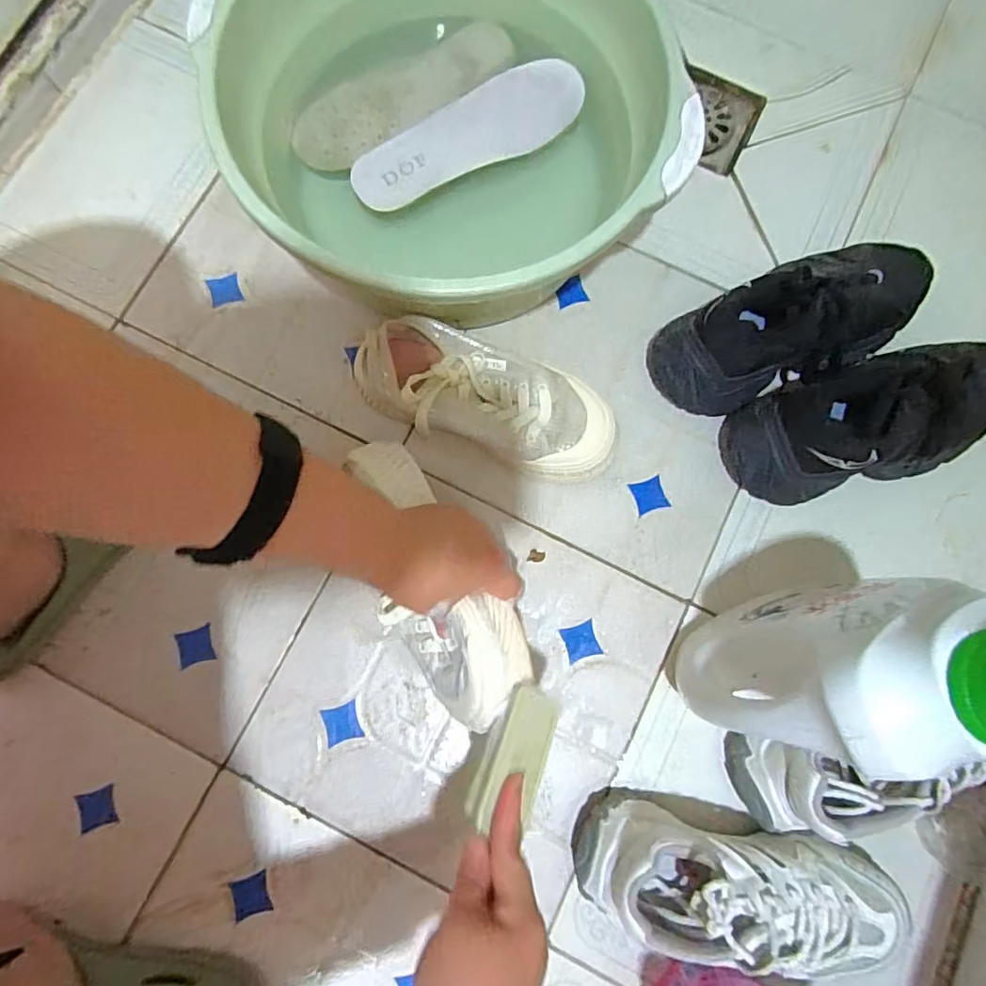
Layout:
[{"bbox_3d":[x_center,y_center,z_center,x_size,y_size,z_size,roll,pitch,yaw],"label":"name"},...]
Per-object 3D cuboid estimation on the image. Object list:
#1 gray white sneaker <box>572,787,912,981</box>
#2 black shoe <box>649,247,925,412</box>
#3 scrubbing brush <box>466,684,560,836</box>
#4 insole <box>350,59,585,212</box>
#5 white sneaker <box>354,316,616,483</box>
[{"bbox_3d":[0.183,0.303,0.423,0.233,0.095,0.091,10,80,1],"label":"gray white sneaker"},{"bbox_3d":[0.272,-0.150,0.510,0.257,0.105,0.091,-22,81,-5],"label":"black shoe"},{"bbox_3d":[0.014,0.175,0.378,0.039,0.028,0.087,23,64,-7],"label":"scrubbing brush"},{"bbox_3d":[-0.024,-0.327,0.513,0.223,0.011,0.075,-29,87,-5],"label":"insole"},{"bbox_3d":[-0.007,-0.081,0.502,0.228,0.074,0.090,20,80,3],"label":"white sneaker"}]

